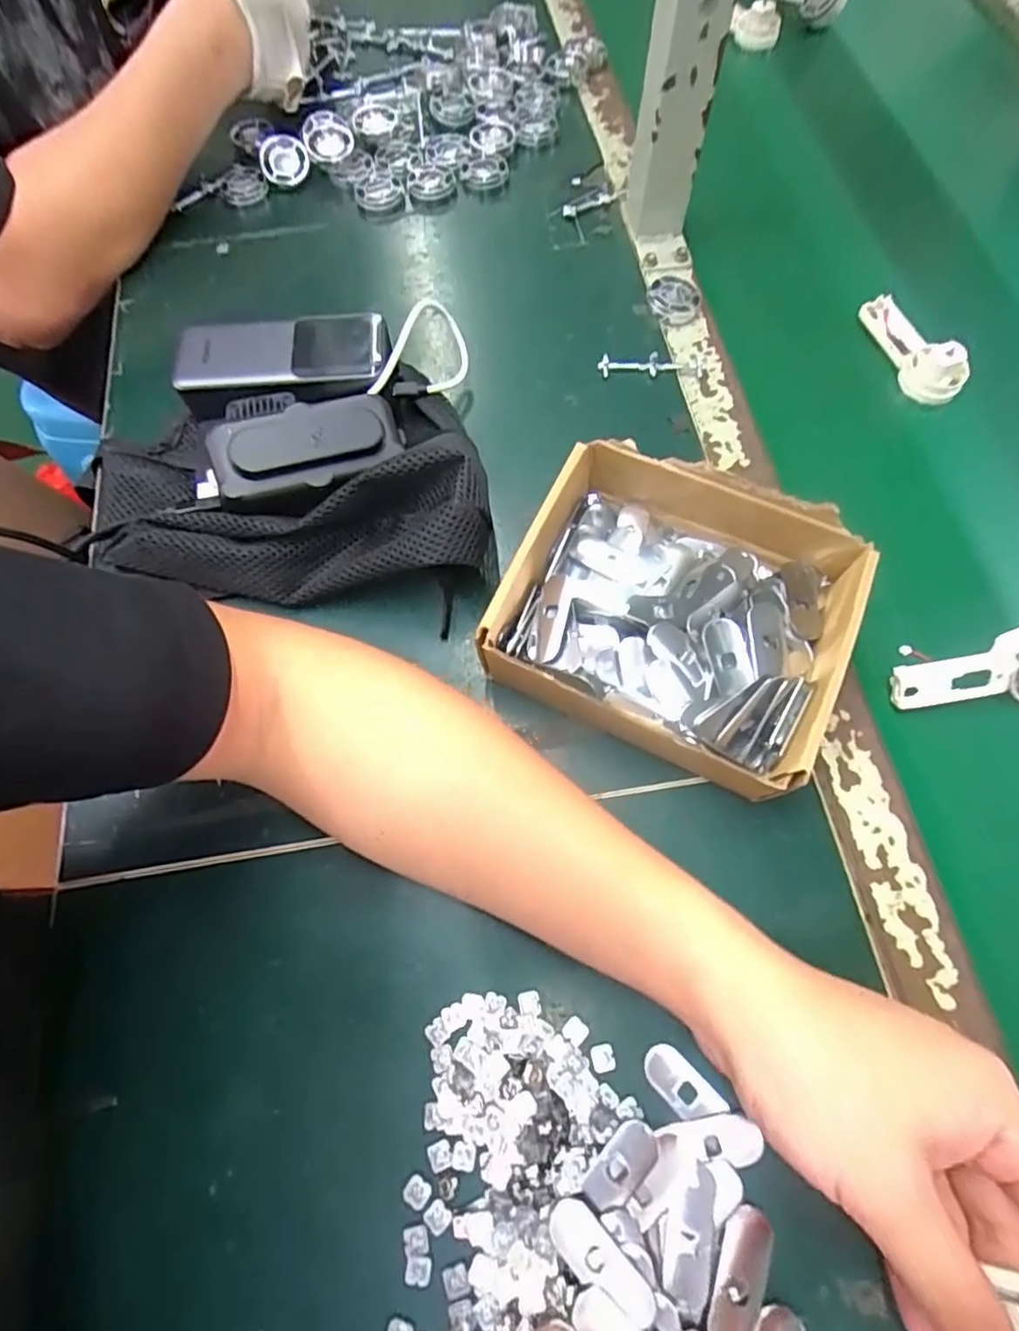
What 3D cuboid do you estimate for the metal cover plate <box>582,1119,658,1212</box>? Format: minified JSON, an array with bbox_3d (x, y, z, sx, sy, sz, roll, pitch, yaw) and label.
[{"bbox_3d":[0.049,0.217,0.267,0.017,0.004,0.036,42,75,17],"label":"metal cover plate"}]

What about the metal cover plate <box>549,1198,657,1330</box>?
[{"bbox_3d":[0.038,0.244,0.253,0.049,0.005,0.018,38,74,16],"label":"metal cover plate"}]

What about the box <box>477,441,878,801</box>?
[{"bbox_3d":[0.089,-0.028,0.338,0.169,0.058,0.151,24,71,12],"label":"box"}]

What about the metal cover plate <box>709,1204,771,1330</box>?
[{"bbox_3d":[0.095,0.255,0.256,0.016,0.006,0.053,20,70,10],"label":"metal cover plate"}]

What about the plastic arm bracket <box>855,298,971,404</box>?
[{"bbox_3d":[0.286,-0.229,0.439,0.031,0.032,0.093,-16,68,-5],"label":"plastic arm bracket"}]

